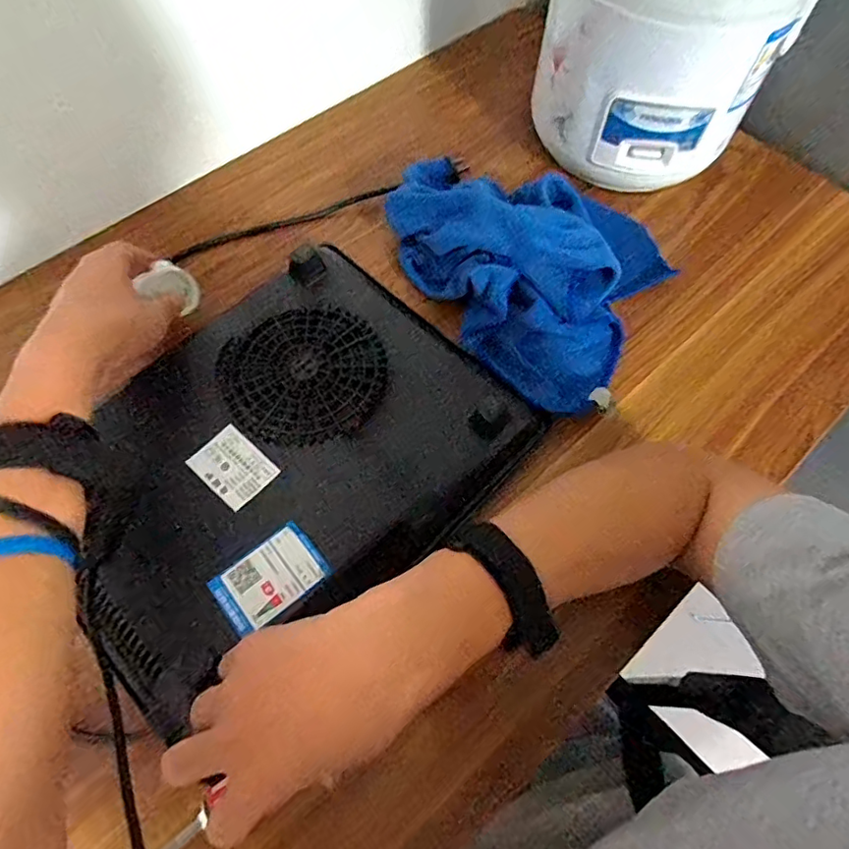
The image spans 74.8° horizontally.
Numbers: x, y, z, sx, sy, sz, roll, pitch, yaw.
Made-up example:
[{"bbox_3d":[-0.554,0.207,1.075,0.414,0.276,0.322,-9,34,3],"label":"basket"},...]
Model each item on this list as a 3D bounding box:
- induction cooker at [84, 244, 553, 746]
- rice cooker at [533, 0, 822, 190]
[{"bbox_3d":[-0.102,0.020,0.407,0.305,0.040,0.244,-40,71,-17],"label":"induction cooker"},{"bbox_3d":[0.216,-0.354,0.506,0.179,0.194,0.182,0,65,0],"label":"rice cooker"}]

